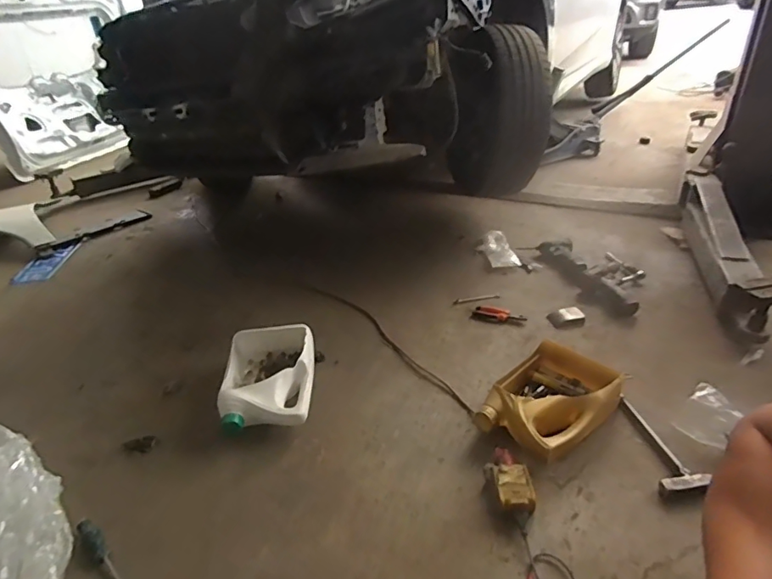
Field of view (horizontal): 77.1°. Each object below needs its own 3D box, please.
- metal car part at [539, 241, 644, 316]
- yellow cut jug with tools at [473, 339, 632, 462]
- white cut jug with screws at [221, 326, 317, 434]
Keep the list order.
[{"bbox_3d":[0.706,-0.067,1.581,0.265,0.063,0.471,-9,32,-11],"label":"metal car part"},{"bbox_3d":[0.369,0.238,1.061,0.218,0.088,0.318,24,40,37],"label":"yellow cut jug with tools"},{"bbox_3d":[-0.281,0.211,1.165,0.217,0.085,0.282,-5,31,-3],"label":"white cut jug with screws"}]

